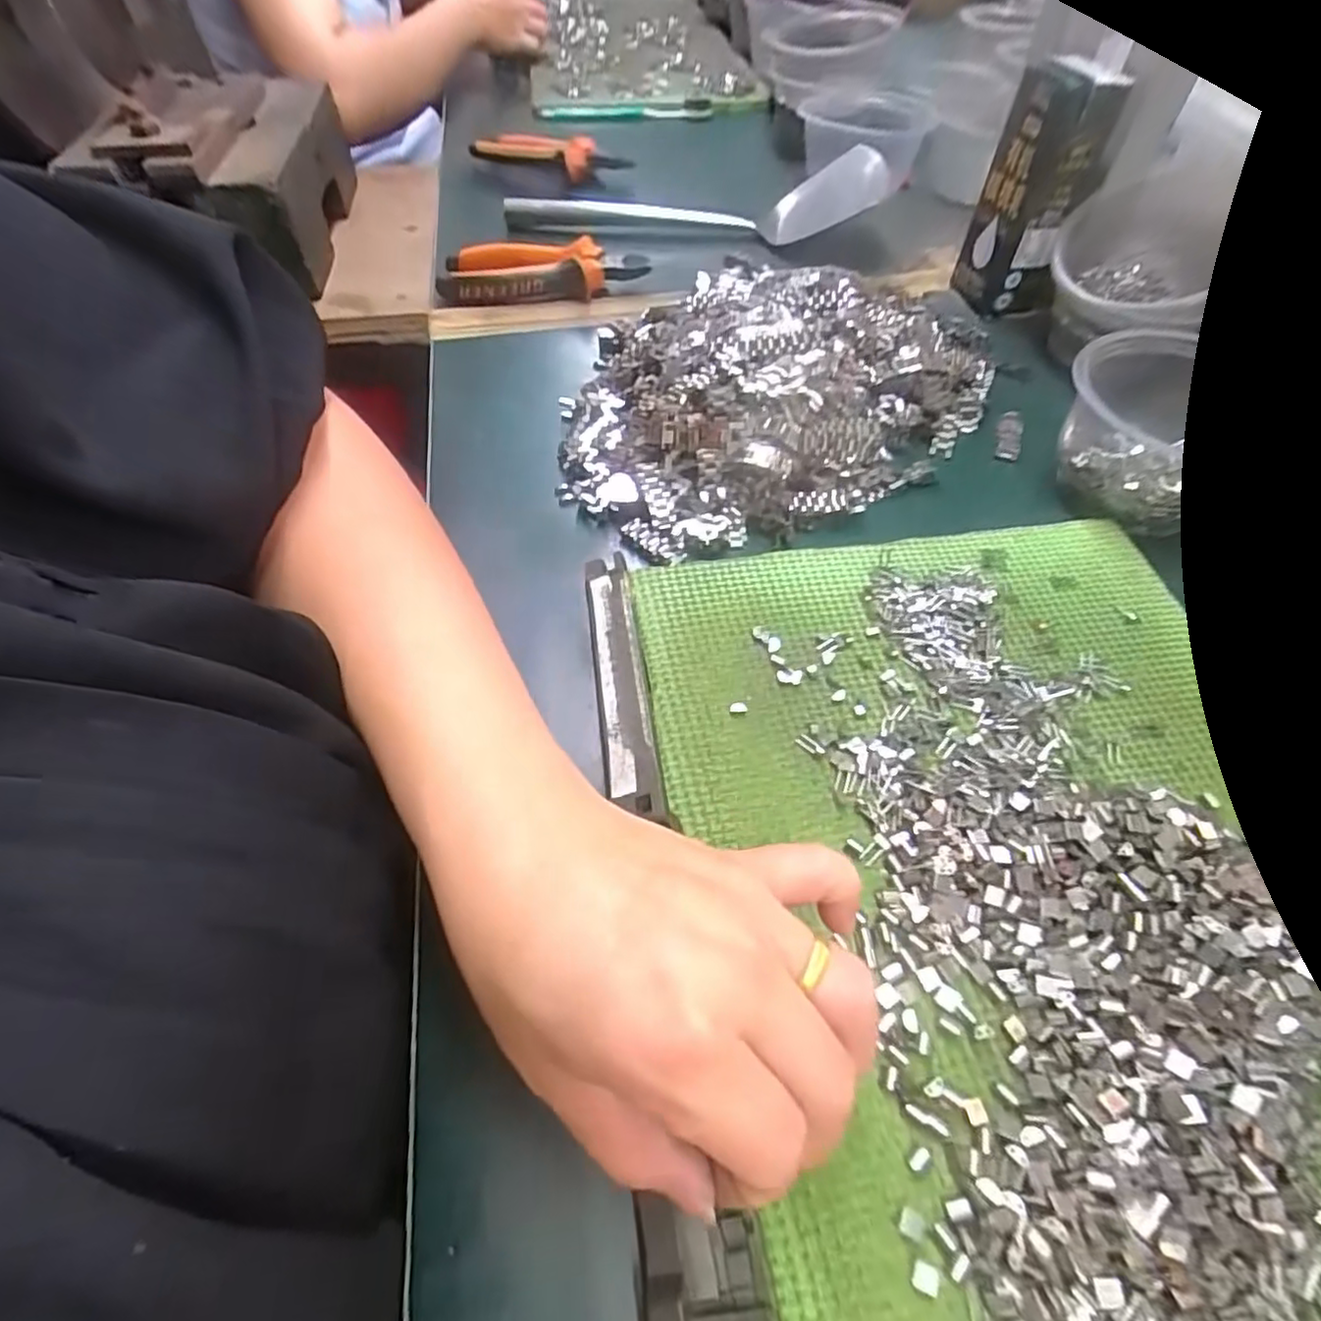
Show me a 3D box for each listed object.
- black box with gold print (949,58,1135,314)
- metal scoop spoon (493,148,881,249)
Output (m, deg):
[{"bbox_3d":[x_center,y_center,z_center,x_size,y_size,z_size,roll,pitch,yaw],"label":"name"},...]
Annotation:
[{"bbox_3d":[0.253,-0.313,0.444,0.046,0.137,0.062,-12,56,-12],"label":"black box with gold print"},{"bbox_3d":[0.035,-0.394,0.555,0.331,0.069,0.050,-7,55,-6],"label":"metal scoop spoon"}]

